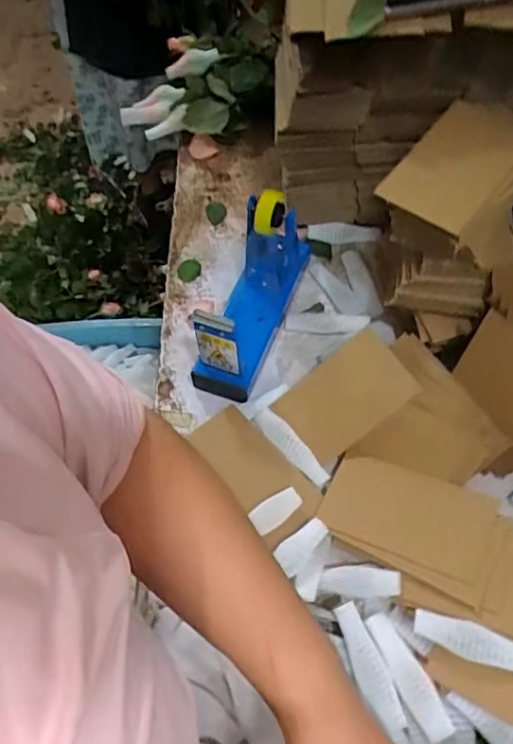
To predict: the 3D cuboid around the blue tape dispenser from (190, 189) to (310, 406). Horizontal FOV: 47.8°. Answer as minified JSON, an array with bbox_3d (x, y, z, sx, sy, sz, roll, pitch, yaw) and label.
[{"bbox_3d":[-0.008,-0.087,0.615,0.067,0.121,0.201,17,63,12],"label":"blue tape dispenser"}]

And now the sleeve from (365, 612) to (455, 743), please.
[{"bbox_3d":[0.119,0.233,0.449,0.026,0.010,0.093,-25,62,-11],"label":"sleeve"}]

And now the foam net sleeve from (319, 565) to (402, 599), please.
[{"bbox_3d":[0.088,0.177,0.490,0.065,0.010,0.026,-5,59,18],"label":"foam net sleeve"}]

